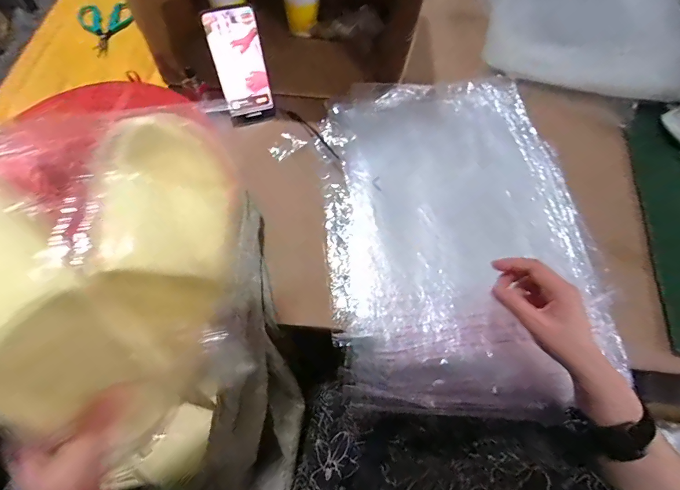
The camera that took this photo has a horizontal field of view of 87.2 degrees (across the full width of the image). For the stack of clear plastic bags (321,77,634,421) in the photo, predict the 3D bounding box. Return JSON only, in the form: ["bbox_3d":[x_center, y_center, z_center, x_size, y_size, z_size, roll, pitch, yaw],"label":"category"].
[{"bbox_3d":[0.168,-0.034,0.531,0.369,0.045,0.512,-4,65,-4],"label":"stack of clear plastic bags"}]

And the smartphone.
[{"bbox_3d":[-0.149,-0.271,0.541,0.076,0.148,0.007,-17,45,-9],"label":"smartphone"}]

